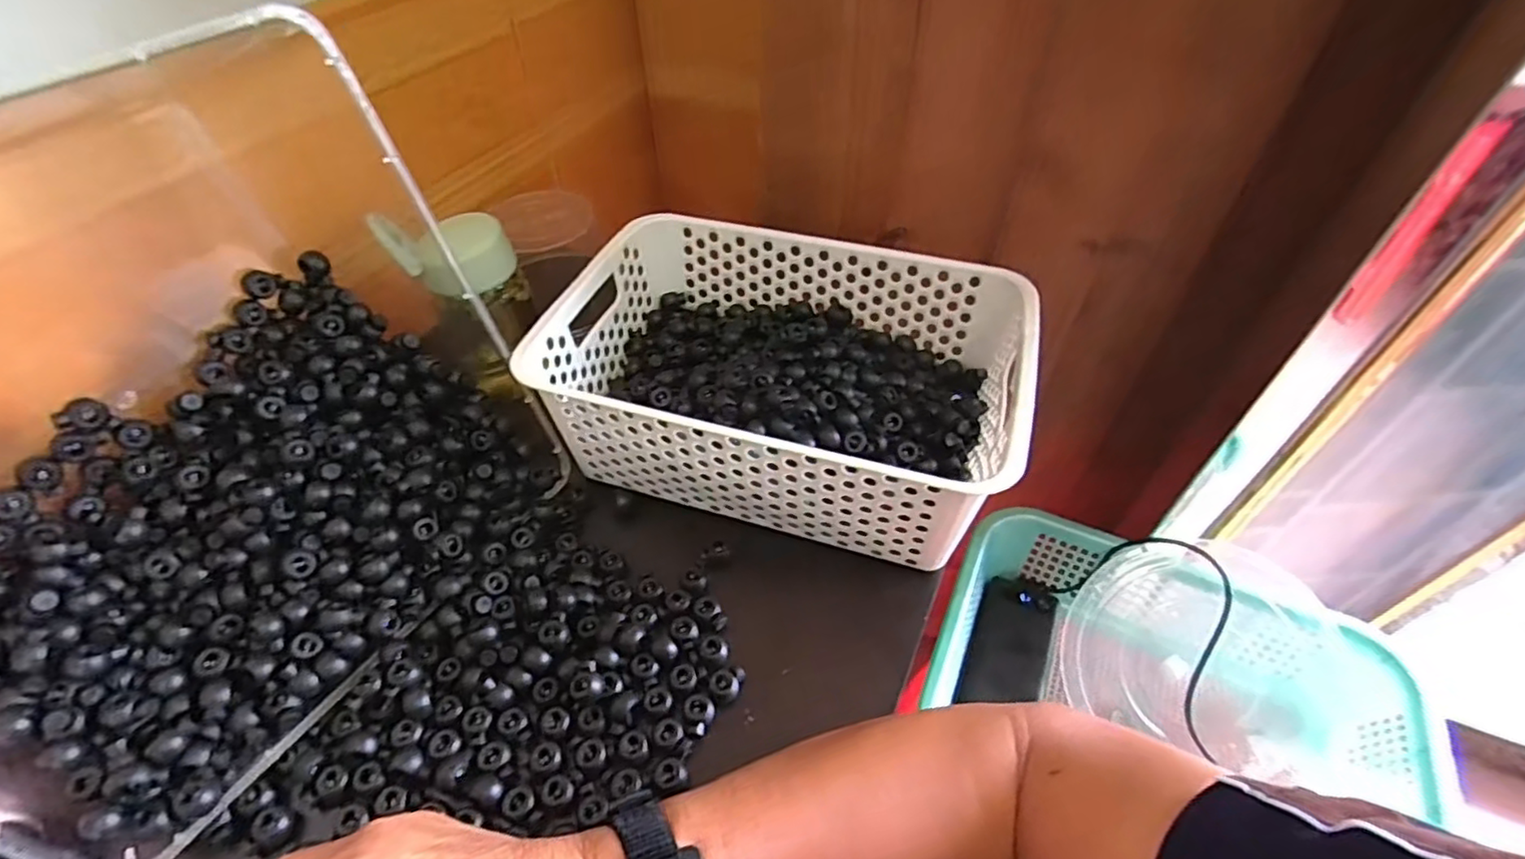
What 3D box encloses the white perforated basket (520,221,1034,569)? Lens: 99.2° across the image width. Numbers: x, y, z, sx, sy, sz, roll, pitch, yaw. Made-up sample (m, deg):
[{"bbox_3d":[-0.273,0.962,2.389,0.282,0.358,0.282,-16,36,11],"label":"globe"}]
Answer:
[{"bbox_3d":[0.018,-0.040,0.459,0.302,0.099,0.200,15,50,13],"label":"white perforated basket"}]

